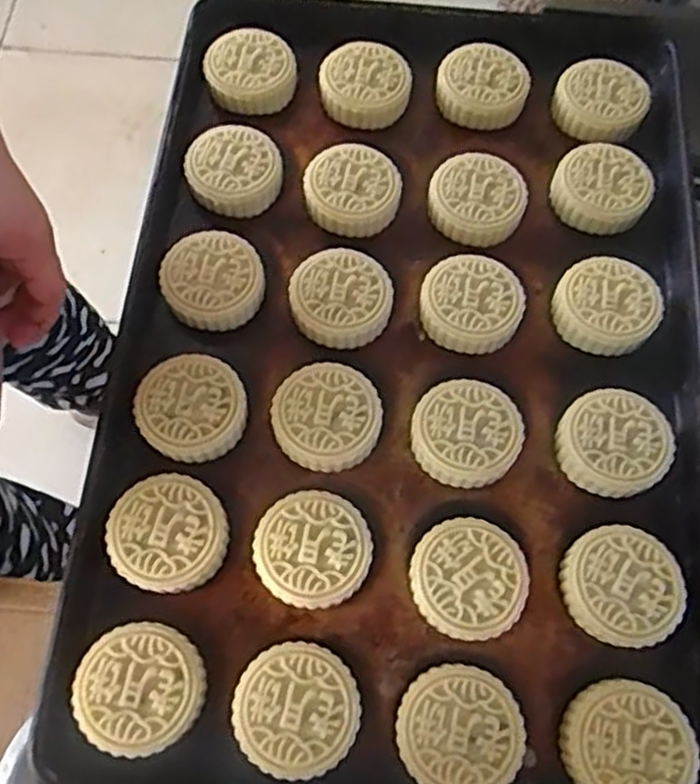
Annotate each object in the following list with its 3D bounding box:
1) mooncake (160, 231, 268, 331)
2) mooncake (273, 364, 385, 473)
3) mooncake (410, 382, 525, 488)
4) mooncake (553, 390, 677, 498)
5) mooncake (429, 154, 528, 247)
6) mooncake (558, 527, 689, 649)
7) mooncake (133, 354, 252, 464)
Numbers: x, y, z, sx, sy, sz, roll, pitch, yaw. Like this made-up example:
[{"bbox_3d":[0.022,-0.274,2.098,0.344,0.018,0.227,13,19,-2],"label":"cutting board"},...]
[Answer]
[{"bbox_3d":[-0.098,-0.078,0.531,0.066,0.030,0.067,-1,69,1],"label":"mooncake"},{"bbox_3d":[-0.015,0.018,0.498,0.069,0.029,0.071,0,69,1],"label":"mooncake"},{"bbox_3d":[0.077,0.028,0.493,0.070,0.026,0.068,-27,70,-9],"label":"mooncake"},{"bbox_3d":[0.174,0.034,0.491,0.071,0.021,0.065,0,69,1],"label":"mooncake"},{"bbox_3d":[0.096,-0.144,0.559,0.070,0.024,0.067,0,69,1],"label":"mooncake"},{"bbox_3d":[0.167,0.119,0.454,0.070,0.018,0.066,0,69,1],"label":"mooncake"},{"bbox_3d":[-0.104,0.010,0.494,0.070,0.021,0.067,0,69,1],"label":"mooncake"}]

